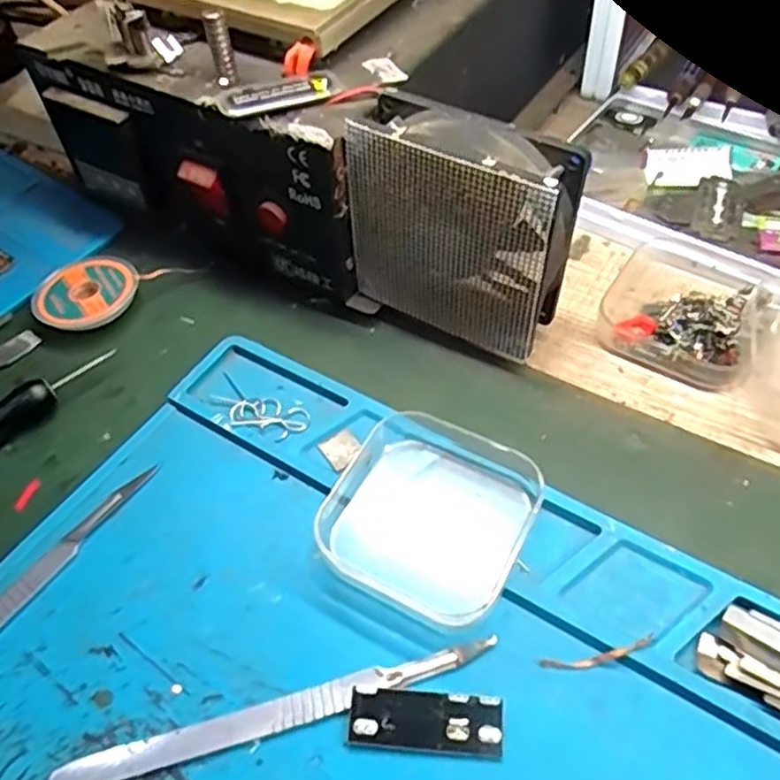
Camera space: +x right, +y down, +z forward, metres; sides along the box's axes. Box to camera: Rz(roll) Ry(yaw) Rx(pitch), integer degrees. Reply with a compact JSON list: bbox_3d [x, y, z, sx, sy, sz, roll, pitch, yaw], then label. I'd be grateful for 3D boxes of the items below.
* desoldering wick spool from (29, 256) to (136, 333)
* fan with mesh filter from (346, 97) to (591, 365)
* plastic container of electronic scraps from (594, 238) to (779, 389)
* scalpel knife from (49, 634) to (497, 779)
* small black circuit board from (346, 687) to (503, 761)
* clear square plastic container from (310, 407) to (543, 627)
[{"bbox_3d":[-0.136,-0.043,0.316,0.044,0.011,0.040,-2,52,3],"label":"desoldering wick spool"},{"bbox_3d":[0.027,-0.056,0.268,0.079,0.091,0.026,24,57,22],"label":"fan with mesh filter"},{"bbox_3d":[0.123,-0.035,0.290,0.064,0.017,0.063,25,58,22],"label":"plastic container of electronic scraps"},{"bbox_3d":[-0.032,0.094,0.207,0.130,0.004,0.009,-15,52,-7],"label":"scalpel knife"},{"bbox_3d":[0.010,0.095,0.202,0.043,0.004,0.016,1,52,6],"label":"small black circuit board"},{"bbox_3d":[0.012,0.040,0.235,0.064,0.020,0.059,20,56,19],"label":"clear square plastic container"}]

